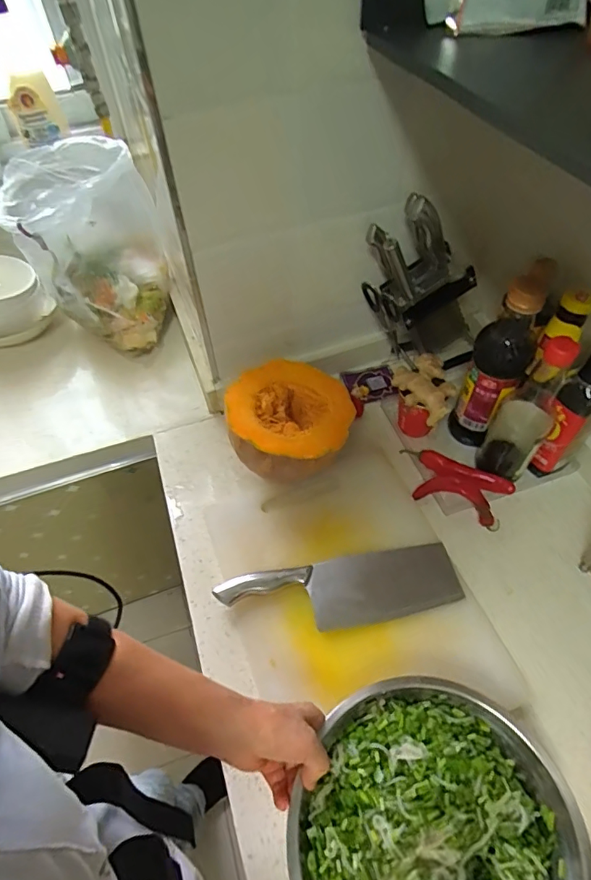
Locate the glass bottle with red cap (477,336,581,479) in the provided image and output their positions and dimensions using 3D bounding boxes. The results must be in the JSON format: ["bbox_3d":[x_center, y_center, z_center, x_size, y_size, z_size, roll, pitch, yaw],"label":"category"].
[{"bbox_3d":[0.297,-0.036,0.635,0.069,0.230,0.068,26,59,21],"label":"glass bottle with red cap"}]

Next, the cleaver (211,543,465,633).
[{"bbox_3d":[0.056,0.191,0.613,0.290,0.025,0.084,-11,54,-4],"label":"cleaver"}]

